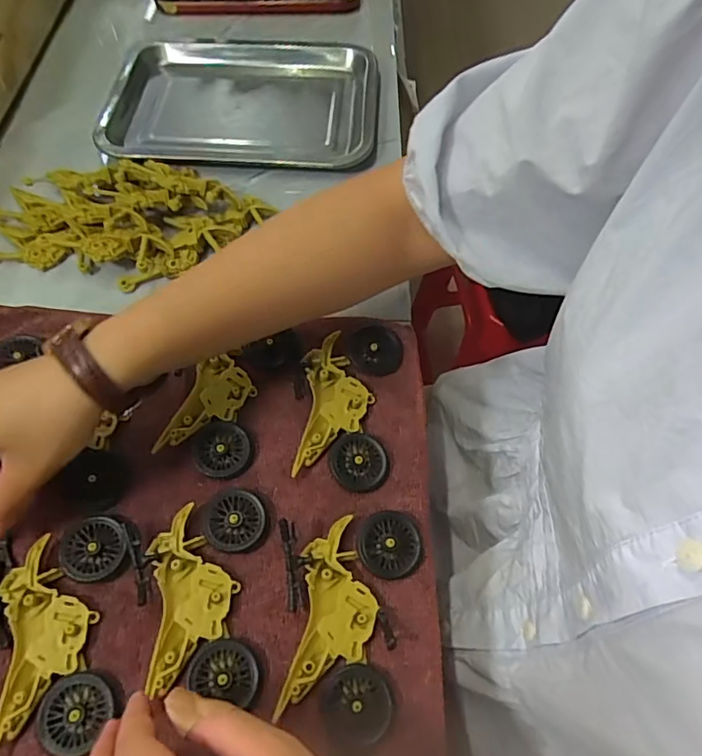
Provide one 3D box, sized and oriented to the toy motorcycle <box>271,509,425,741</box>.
[{"bbox_3d":[0.002,0.131,0.292,0.077,0.016,0.109,-1,61,-4],"label":"toy motorcycle"}]

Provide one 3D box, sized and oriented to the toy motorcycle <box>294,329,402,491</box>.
[{"bbox_3d":[-0.005,0.015,0.360,0.066,0.011,0.115,9,61,2],"label":"toy motorcycle"}]

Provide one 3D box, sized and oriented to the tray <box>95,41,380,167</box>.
[{"bbox_3d":[-0.103,-0.262,0.517,0.252,0.029,0.175,-1,61,-1],"label":"tray"}]

